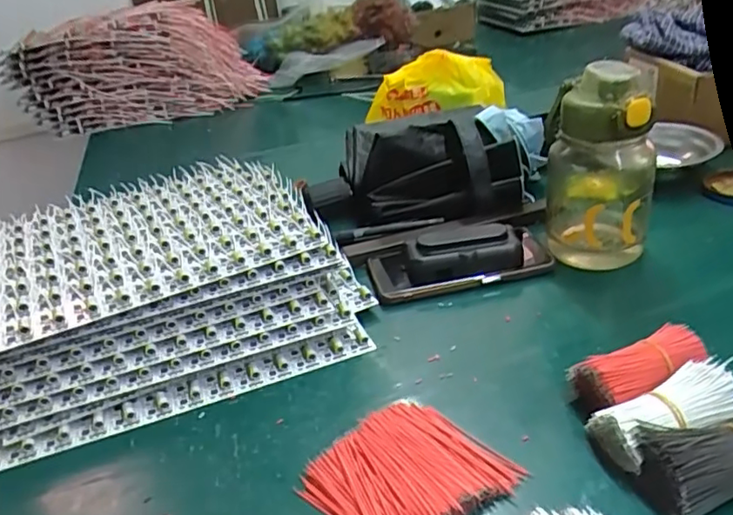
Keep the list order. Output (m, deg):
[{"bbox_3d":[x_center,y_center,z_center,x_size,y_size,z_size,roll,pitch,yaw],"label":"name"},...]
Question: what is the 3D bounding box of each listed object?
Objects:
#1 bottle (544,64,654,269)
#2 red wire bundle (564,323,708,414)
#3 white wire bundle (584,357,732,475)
[{"bbox_3d":[0.203,-0.077,0.516,0.088,0.171,0.074,7,35,22],"label":"bottle"},{"bbox_3d":[0.180,0.079,0.393,0.095,0.035,0.041,-16,33,-12],"label":"red wire bundle"},{"bbox_3d":[0.185,0.096,0.363,0.090,0.038,0.038,-17,33,-14],"label":"white wire bundle"}]

